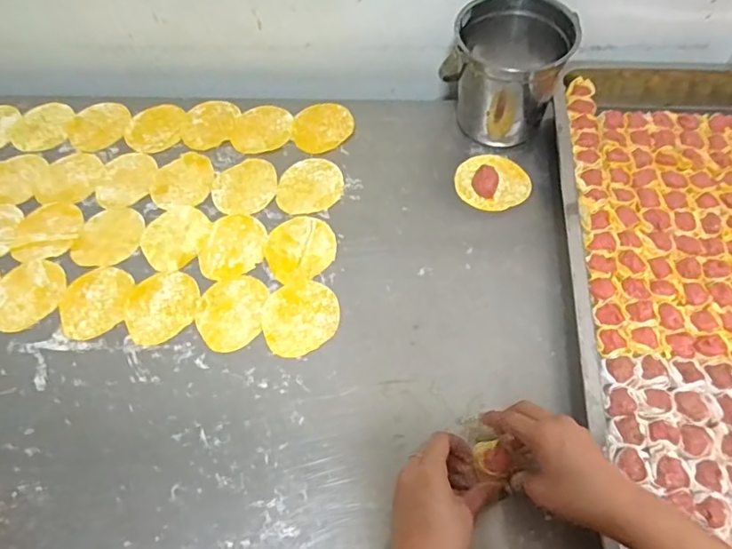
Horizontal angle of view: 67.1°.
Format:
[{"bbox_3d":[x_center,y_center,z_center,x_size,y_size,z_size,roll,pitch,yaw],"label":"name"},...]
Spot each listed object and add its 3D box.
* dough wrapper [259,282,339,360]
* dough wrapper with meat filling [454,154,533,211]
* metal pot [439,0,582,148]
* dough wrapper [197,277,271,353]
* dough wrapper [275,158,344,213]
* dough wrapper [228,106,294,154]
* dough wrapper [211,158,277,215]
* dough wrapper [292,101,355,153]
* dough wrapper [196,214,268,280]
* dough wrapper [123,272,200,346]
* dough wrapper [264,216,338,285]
[{"bbox_3d":[-0.070,0.045,0.594,0.082,0.004,0.081,-21,62,-10],"label":"dough wrapper"},{"bbox_3d":[0.154,-0.118,0.668,0.086,0.026,0.083,-1,60,1],"label":"dough wrapper with meat filling"},{"bbox_3d":[0.169,-0.245,0.672,0.129,0.146,0.110,13,61,9],"label":"metal pot"},{"bbox_3d":[-0.148,0.041,0.603,0.073,0.005,0.087,4,60,4],"label":"dough wrapper"},{"bbox_3d":[-0.069,-0.112,0.683,0.078,0.004,0.082,-1,60,1],"label":"dough wrapper"},{"bbox_3d":[-0.138,-0.193,0.738,0.080,0.005,0.081,-1,60,1],"label":"dough wrapper"},{"bbox_3d":[-0.151,-0.110,0.688,0.077,0.004,0.083,3,60,3],"label":"dough wrapper"},{"bbox_3d":[-0.058,-0.198,0.733,0.081,0.005,0.085,-18,61,-9],"label":"dough wrapper"},{"bbox_3d":[-0.156,-0.032,0.646,0.077,0.004,0.087,1,61,6],"label":"dough wrapper"},{"bbox_3d":[-0.225,0.034,0.612,0.080,0.004,0.082,-26,63,-13],"label":"dough wrapper"},{"bbox_3d":[-0.075,-0.032,0.638,0.080,0.004,0.086,-1,60,1],"label":"dough wrapper"}]

